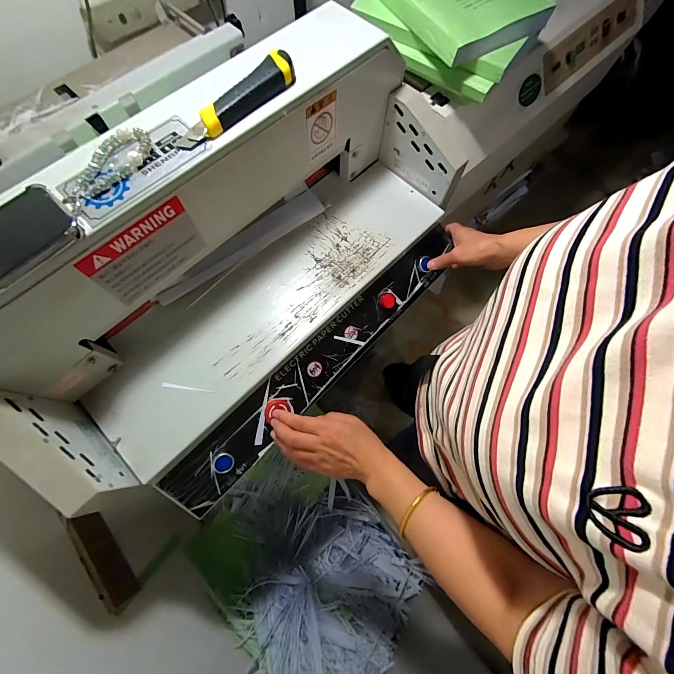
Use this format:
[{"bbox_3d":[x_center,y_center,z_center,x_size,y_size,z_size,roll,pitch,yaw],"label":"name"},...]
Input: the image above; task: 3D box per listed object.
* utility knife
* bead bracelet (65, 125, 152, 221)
[{"bbox_3d":[-0.111,-0.259,0.358,0.032,0.021,0.158,40,74,12],"label":"utility knife"},{"bbox_3d":[-0.228,-0.163,0.320,0.045,0.013,0.119,25,72,7],"label":"bead bracelet"}]

